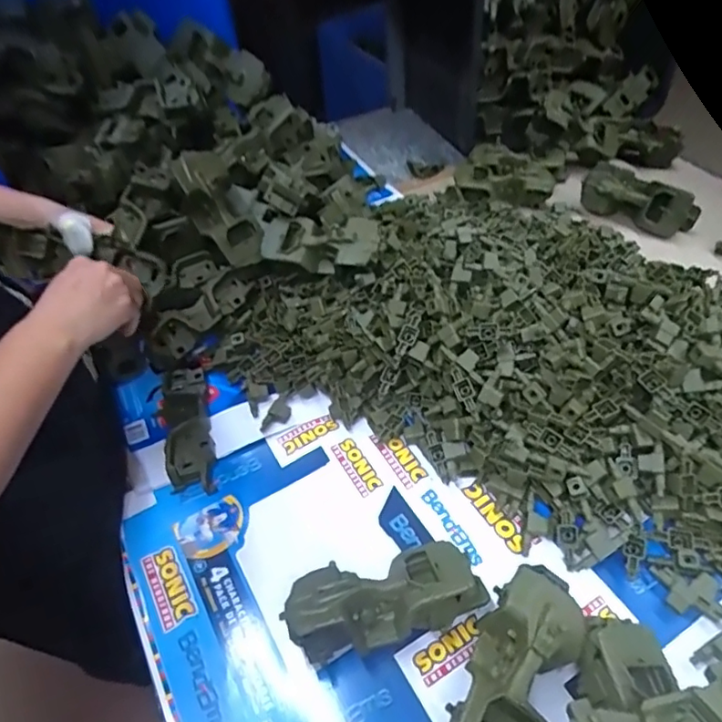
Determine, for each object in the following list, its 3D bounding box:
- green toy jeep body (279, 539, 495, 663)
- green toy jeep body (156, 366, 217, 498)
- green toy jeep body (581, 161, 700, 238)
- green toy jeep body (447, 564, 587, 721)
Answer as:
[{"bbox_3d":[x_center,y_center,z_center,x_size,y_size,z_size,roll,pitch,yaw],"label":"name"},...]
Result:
[{"bbox_3d":[0.023,0.228,0.531,0.182,0.075,0.076,-13,48,-7],"label":"green toy jeep body"},{"bbox_3d":[-0.223,0.083,0.705,0.059,0.038,0.175,-14,48,-8],"label":"green toy jeep body"},{"bbox_3d":[0.473,-0.270,0.944,0.183,0.079,0.064,32,57,29],"label":"green toy jeep body"},{"bbox_3d":[0.133,0.277,0.478,0.083,0.075,0.194,22,53,23],"label":"green toy jeep body"}]

